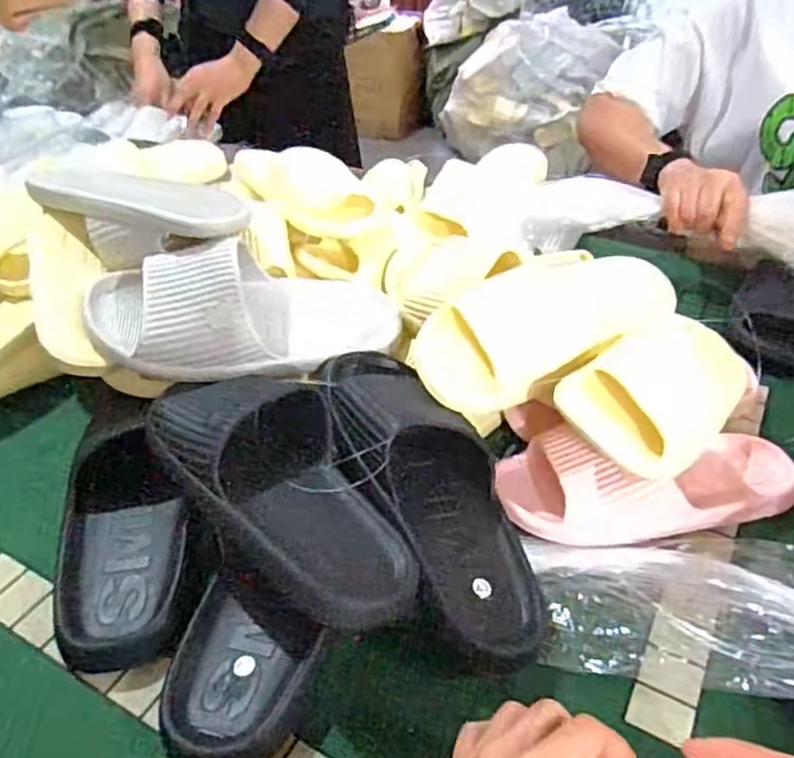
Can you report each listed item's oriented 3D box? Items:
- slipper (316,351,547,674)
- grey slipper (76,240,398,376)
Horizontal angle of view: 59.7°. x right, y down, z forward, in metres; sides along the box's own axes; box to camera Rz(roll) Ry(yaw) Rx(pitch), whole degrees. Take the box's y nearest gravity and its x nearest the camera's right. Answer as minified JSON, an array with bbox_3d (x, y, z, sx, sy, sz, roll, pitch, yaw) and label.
[{"bbox_3d":[0.023,0.076,0.507,0.104,0.072,0.270,-22,66,-19],"label":"slipper"},{"bbox_3d":[-0.119,-0.062,0.590,0.262,0.093,0.102,0,40,-25],"label":"grey slipper"}]

